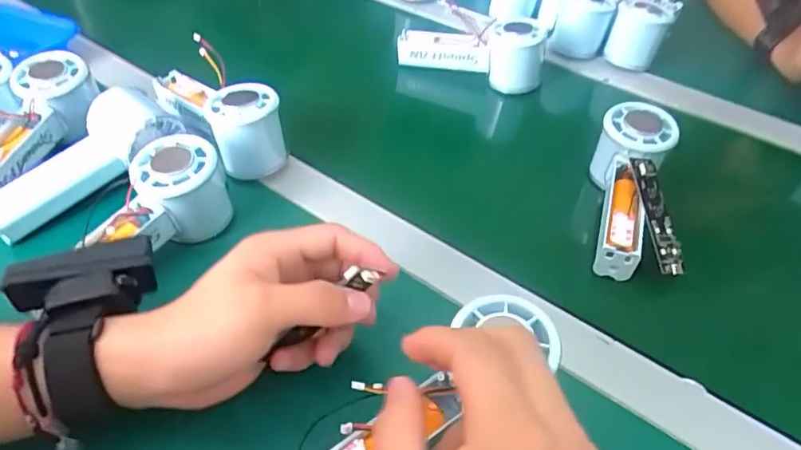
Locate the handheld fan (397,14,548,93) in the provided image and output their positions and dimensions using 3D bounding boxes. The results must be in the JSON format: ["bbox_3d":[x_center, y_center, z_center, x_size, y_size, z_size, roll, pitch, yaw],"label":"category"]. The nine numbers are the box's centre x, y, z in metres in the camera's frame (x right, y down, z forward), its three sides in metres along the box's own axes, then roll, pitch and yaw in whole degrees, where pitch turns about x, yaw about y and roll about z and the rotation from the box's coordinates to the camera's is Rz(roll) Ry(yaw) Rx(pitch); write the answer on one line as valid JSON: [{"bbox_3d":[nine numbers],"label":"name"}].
[{"bbox_3d":[0.075,-0.182,0.584,0.150,0.088,0.052,11,47,10],"label":"handheld fan"}]

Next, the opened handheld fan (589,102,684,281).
[{"bbox_3d":[0.182,-0.020,0.433,0.057,0.063,0.149,10,60,9],"label":"opened handheld fan"}]

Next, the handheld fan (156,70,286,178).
[{"bbox_3d":[-0.157,-0.100,0.467,0.059,0.062,0.144,-31,53,-27],"label":"handheld fan"}]

